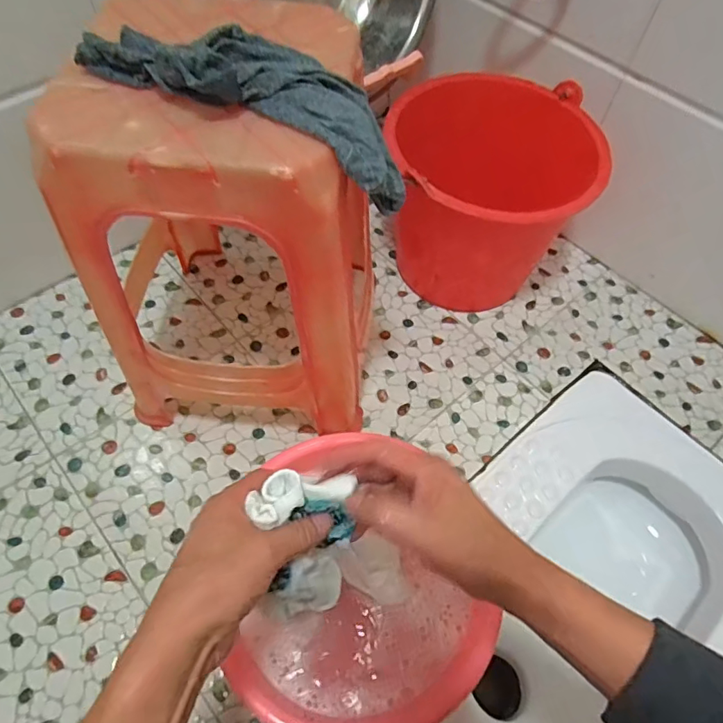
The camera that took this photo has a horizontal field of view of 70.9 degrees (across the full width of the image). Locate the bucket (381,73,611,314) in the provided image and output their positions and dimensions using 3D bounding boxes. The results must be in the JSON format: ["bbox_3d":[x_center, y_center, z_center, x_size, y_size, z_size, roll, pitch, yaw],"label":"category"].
[{"bbox_3d":[0.200,-0.238,0.801,0.317,0.273,0.248,-2,59,-4],"label":"bucket"}]

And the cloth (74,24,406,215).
[{"bbox_3d":[-0.089,-0.209,0.418,0.284,0.083,0.087,21,59,-5],"label":"cloth"}]

